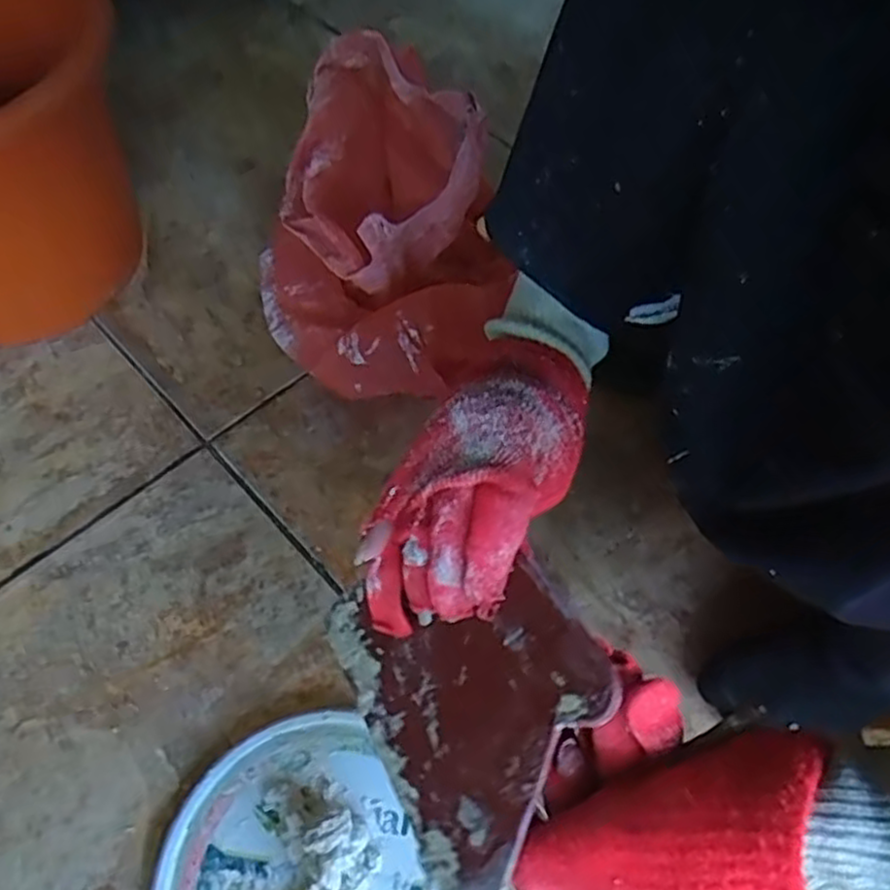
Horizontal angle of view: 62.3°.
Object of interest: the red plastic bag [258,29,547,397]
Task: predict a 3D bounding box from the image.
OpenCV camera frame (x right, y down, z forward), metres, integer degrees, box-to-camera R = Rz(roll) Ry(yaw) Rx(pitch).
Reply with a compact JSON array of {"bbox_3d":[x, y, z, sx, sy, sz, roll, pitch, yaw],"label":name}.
[{"bbox_3d":[-0.041,-0.136,0.516,0.178,0.176,0.185,-15,60,-9],"label":"red plastic bag"}]

